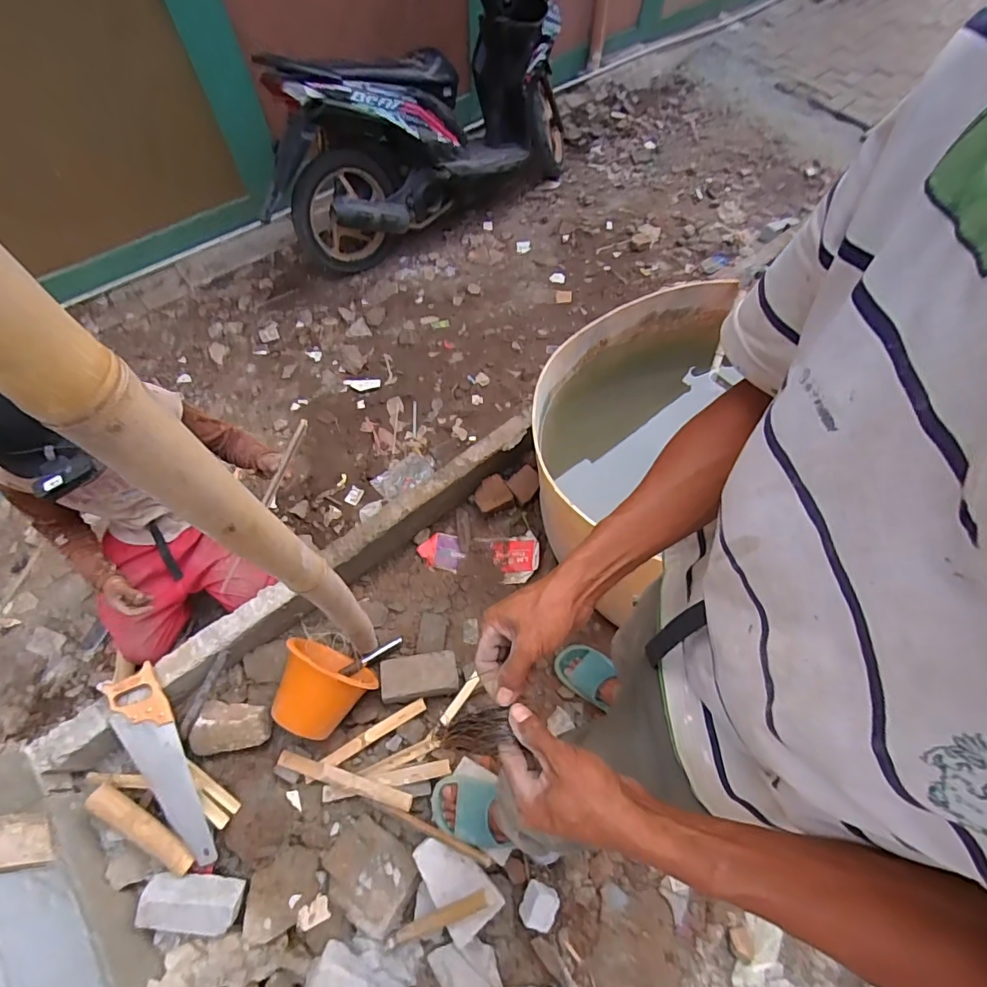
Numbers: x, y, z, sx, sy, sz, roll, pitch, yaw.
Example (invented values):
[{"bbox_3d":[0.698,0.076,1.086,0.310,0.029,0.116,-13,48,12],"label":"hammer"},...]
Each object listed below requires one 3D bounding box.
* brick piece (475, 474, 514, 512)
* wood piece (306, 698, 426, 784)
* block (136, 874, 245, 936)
[{"bbox_3d":[-0.005,0.000,1.561,0.117,0.041,0.100,-28,66,-14],"label":"brick piece"},{"bbox_3d":[-0.325,0.629,1.252,0.326,0.012,0.033,-28,66,-14],"label":"wood piece"},{"bbox_3d":[-0.667,0.911,1.079,0.203,0.067,0.087,12,96,-11],"label":"block"}]

